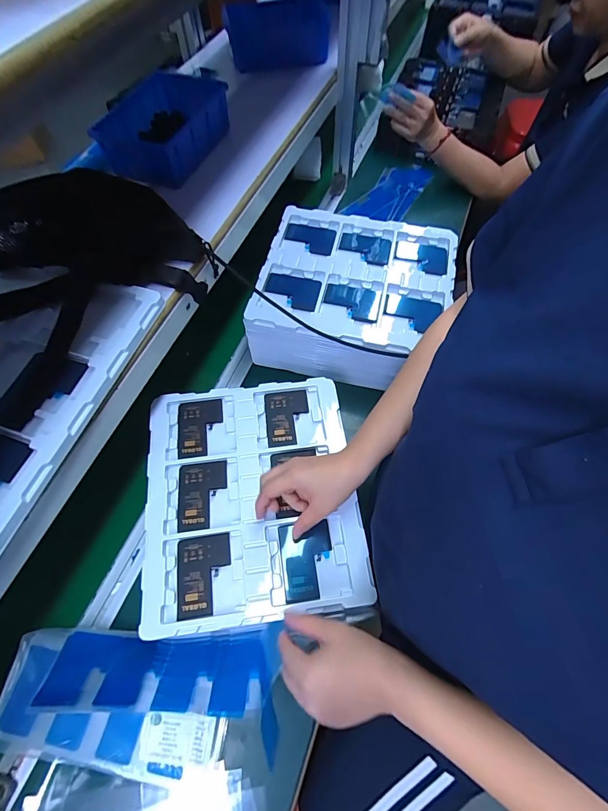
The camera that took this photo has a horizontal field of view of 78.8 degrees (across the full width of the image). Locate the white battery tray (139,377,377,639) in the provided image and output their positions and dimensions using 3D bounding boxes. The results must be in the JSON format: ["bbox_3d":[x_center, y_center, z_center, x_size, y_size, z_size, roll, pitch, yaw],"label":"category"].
[{"bbox_3d":[-0.073,0.113,0.505,0.275,0.020,0.313,-7,62,-2],"label":"white battery tray"}]

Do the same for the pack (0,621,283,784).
[{"bbox_3d":[-0.193,0.342,0.433,0.320,0.087,0.135,-2,62,0],"label":"pack"}]

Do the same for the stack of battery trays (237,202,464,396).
[{"bbox_3d":[0.088,-0.191,0.667,0.315,0.119,0.288,12,63,7],"label":"stack of battery trays"}]

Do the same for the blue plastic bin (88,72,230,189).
[{"bbox_3d":[-0.217,-0.440,0.596,0.146,0.075,0.200,14,64,9],"label":"blue plastic bin"}]

